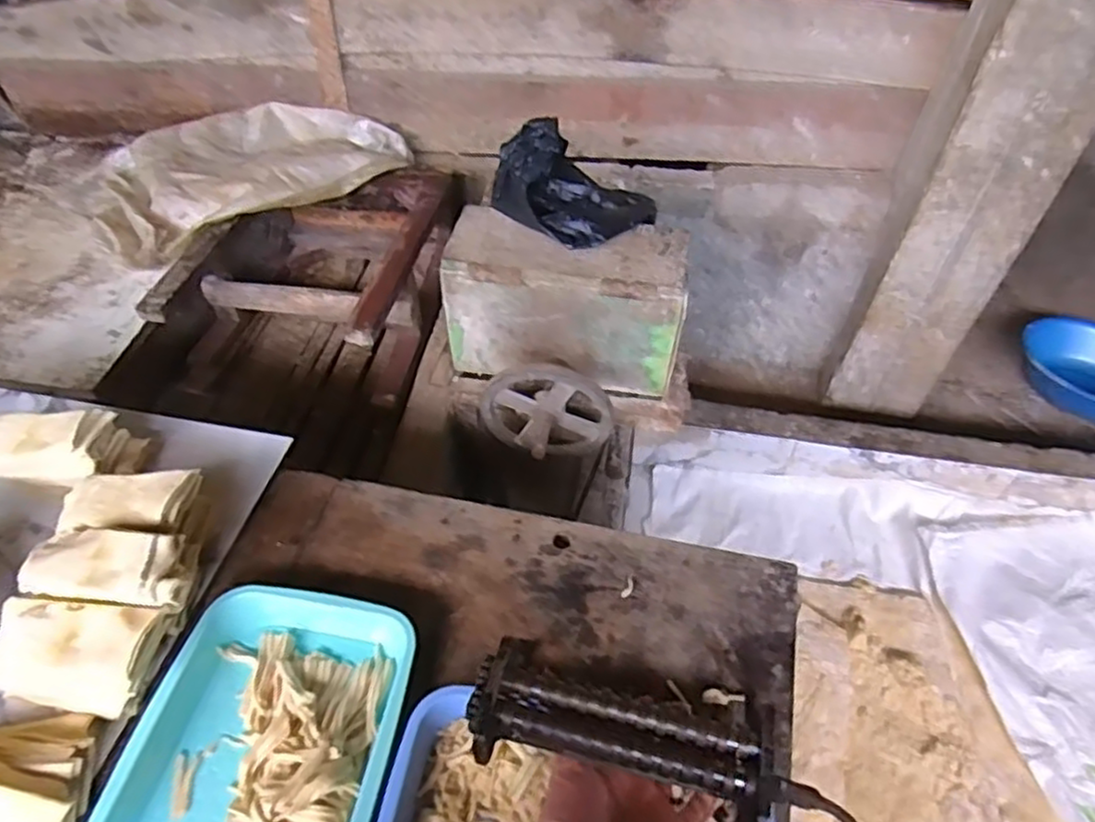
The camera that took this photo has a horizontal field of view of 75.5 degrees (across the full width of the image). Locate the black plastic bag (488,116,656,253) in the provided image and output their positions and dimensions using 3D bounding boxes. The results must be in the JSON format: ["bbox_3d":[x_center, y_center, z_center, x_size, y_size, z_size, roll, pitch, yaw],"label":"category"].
[{"bbox_3d":[0.030,-0.323,1.019,0.222,0.075,0.172,29,56,20],"label":"black plastic bag"}]

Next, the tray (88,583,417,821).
[{"bbox_3d":[-0.250,0.307,0.618,0.216,0.060,0.312,8,52,5],"label":"tray"}]

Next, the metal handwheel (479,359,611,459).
[{"bbox_3d":[-0.004,0.027,1.045,0.194,0.183,0.090,13,49,-3],"label":"metal handwheel"}]

